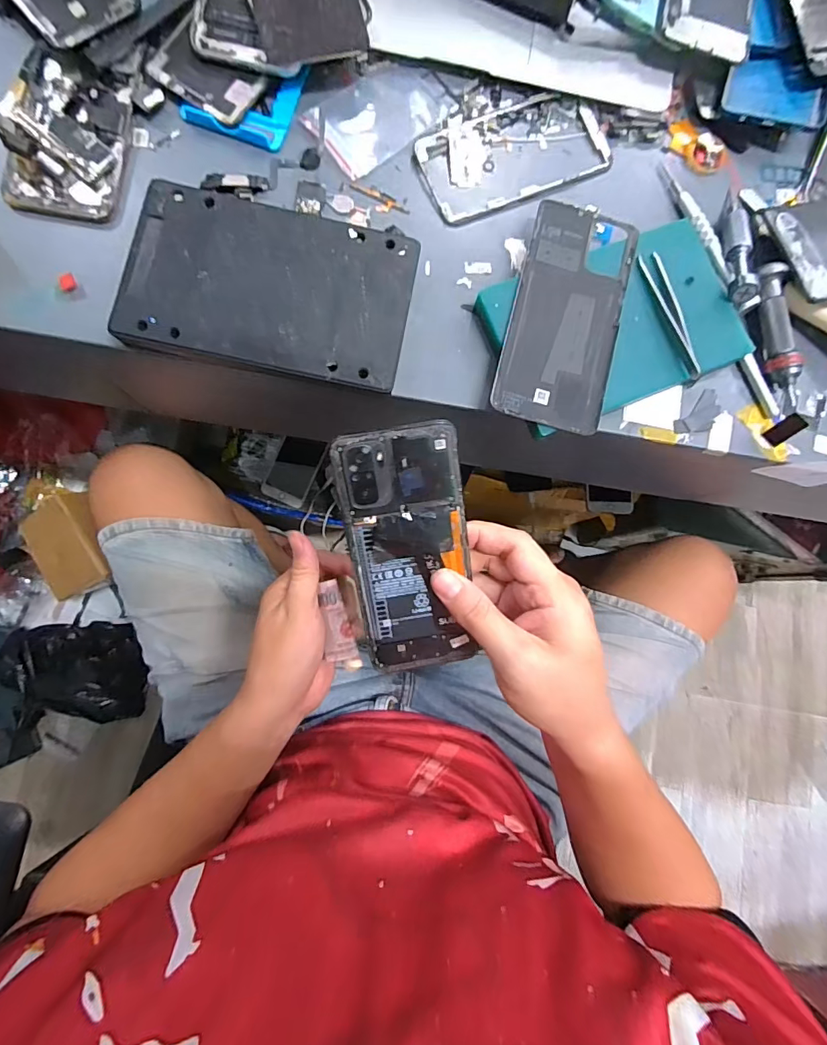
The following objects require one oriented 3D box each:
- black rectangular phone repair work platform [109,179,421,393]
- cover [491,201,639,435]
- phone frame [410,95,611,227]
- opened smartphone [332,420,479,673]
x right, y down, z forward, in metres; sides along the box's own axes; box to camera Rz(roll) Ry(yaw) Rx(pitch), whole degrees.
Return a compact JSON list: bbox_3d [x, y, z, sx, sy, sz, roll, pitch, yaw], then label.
[{"bbox_3d":[-0.092,-0.153,0.300,0.176,0.015,0.109,10,85,-4],"label":"black rectangular phone repair work platform"},{"bbox_3d":[0.104,-0.146,0.307,0.072,0.008,0.166,15,85,-4],"label":"cover"},{"bbox_3d":[0.074,-0.269,0.335,0.143,0.004,0.072,-23,89,-6],"label":"phone frame"},{"bbox_3d":[-0.003,0.021,0.284,0.071,0.006,0.157,-6,108,-5],"label":"opened smartphone"}]

